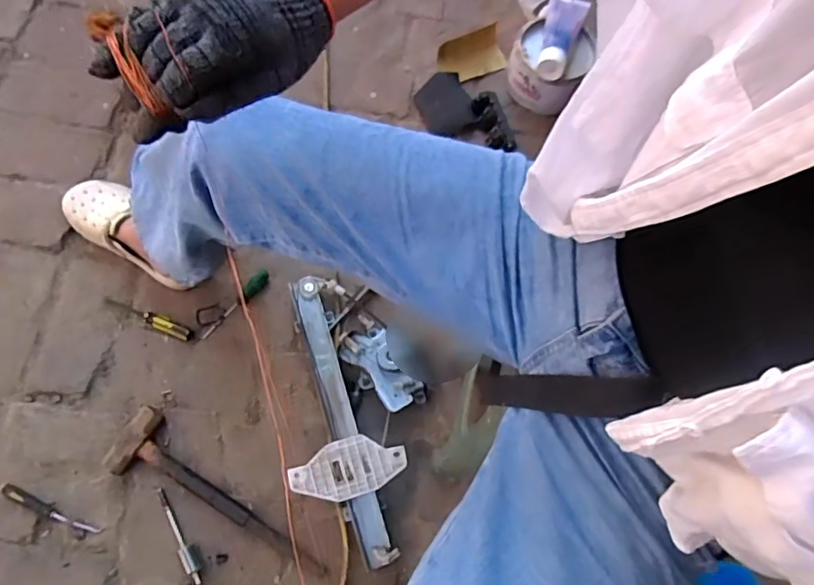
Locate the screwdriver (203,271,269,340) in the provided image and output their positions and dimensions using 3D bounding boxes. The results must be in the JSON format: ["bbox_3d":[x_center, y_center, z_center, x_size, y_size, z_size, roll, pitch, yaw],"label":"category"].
[{"bbox_3d":[-0.284,0.021,0.935,0.021,0.026,0.149,39,76,10],"label":"screwdriver"}]

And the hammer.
[{"bbox_3d":[-0.268,0.292,0.843,0.363,0.038,0.104,25,73,4],"label":"hammer"}]

